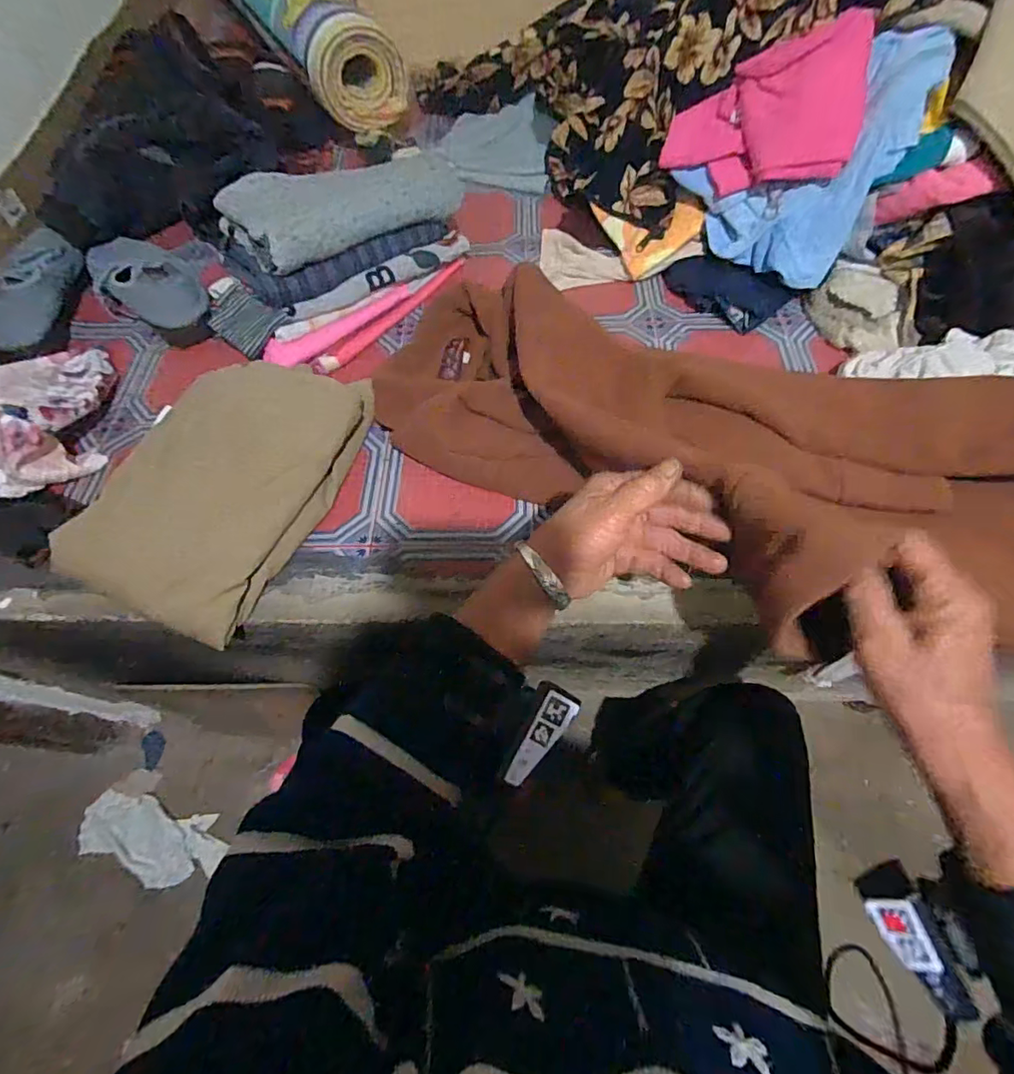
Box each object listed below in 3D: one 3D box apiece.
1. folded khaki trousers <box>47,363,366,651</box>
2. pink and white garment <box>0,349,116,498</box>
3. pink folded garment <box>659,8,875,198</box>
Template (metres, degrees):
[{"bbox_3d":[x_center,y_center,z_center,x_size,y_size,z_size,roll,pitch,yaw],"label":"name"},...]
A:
[{"bbox_3d":[-0.279,-0.062,0.535,0.187,0.062,0.298,25,66,14],"label":"folded khaki trousers"},{"bbox_3d":[-0.528,-0.156,0.588,0.122,0.079,0.229,-12,63,-4],"label":"pink and white garment"},{"bbox_3d":[0.289,-0.479,0.608,0.202,0.040,0.147,6,103,31],"label":"pink folded garment"}]

